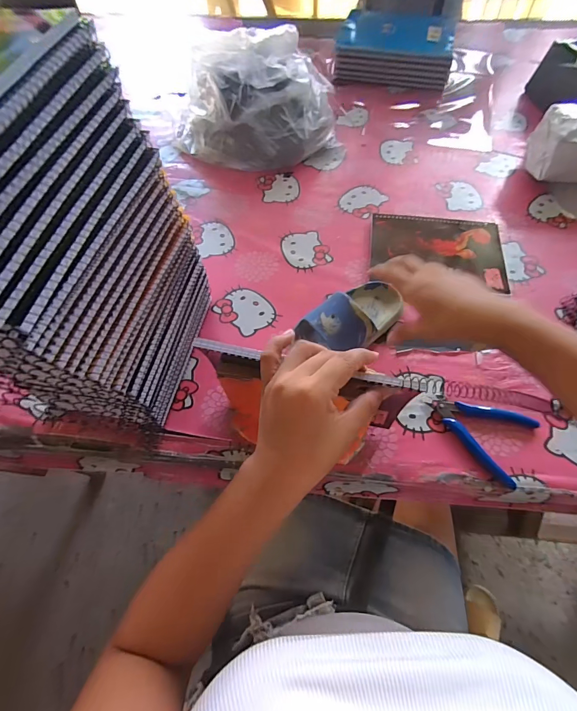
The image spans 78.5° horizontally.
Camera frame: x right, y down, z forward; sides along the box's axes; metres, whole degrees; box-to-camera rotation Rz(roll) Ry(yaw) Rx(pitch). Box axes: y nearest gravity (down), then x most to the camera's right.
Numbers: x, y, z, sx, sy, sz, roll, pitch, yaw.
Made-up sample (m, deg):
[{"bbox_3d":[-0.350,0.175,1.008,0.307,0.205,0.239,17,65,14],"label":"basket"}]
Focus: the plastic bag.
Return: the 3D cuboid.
[{"bbox_3d":[-0.067,-0.455,0.630,0.291,0.166,0.189,-13,63,-5],"label":"plastic bag"}]

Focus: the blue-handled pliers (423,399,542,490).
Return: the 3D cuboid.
[{"bbox_3d":[0.222,0.082,0.414,0.111,0.009,0.088,34,68,17],"label":"blue-handled pliers"}]

